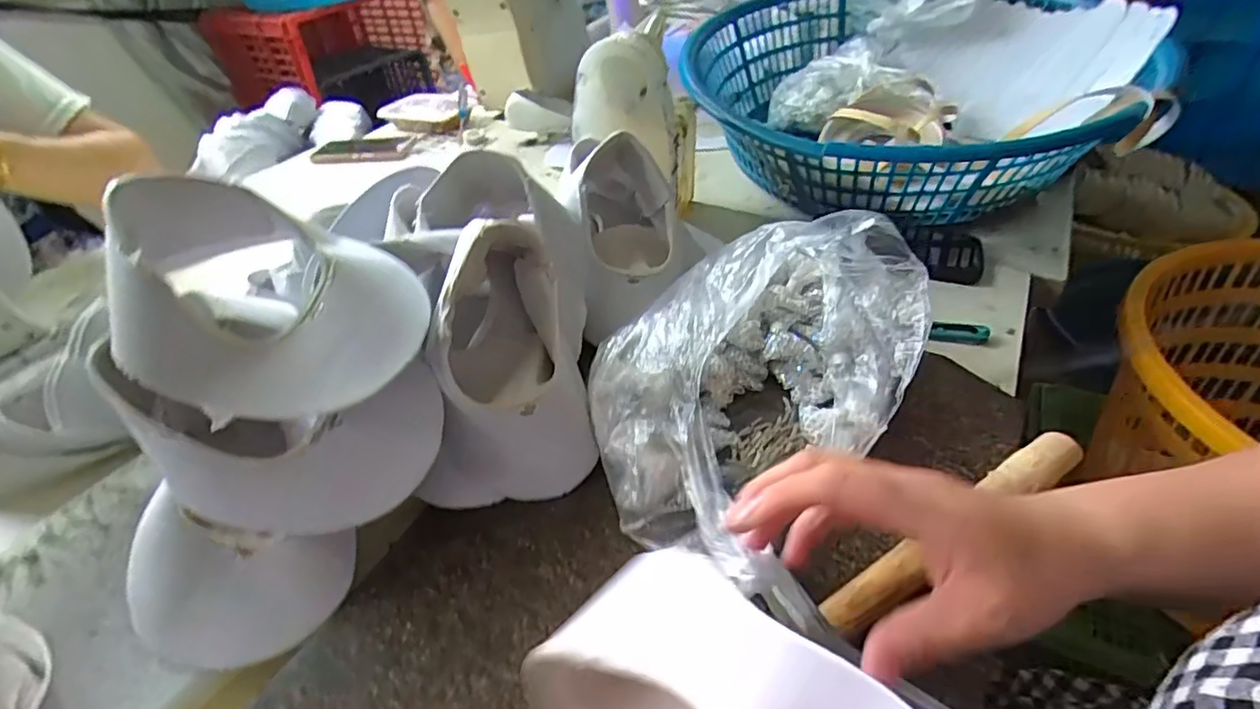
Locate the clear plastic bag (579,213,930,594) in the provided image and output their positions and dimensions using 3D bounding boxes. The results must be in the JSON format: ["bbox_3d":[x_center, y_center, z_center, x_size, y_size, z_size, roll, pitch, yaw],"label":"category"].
[{"bbox_3d":[0.082,0.009,0.422,0.187,0.113,0.274,31,53,32],"label":"clear plastic bag"}]

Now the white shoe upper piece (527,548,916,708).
[{"bbox_3d":[0.033,0.122,0.205,0.179,0.077,0.066,-16,23,51],"label":"white shoe upper piece"}]

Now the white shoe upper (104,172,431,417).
[{"bbox_3d":[-0.207,-0.042,0.352,0.154,0.093,0.123,-6,42,-2],"label":"white shoe upper"}]

